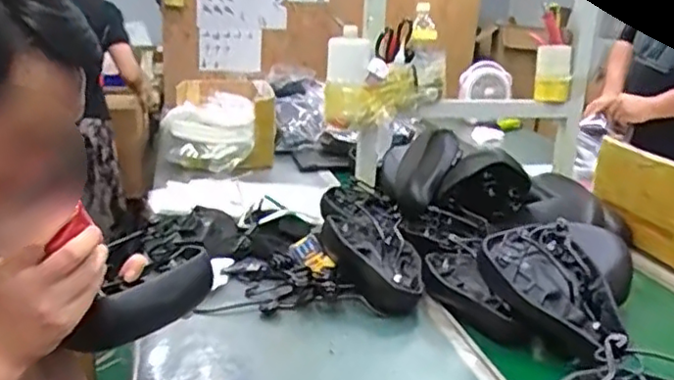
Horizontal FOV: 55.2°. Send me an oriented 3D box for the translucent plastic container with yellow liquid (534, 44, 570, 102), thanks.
[{"bbox_3d":[0.536,-0.287,1.600,0.089,0.137,0.050,8,17,15],"label":"translucent plastic container with yellow liquid"}]

